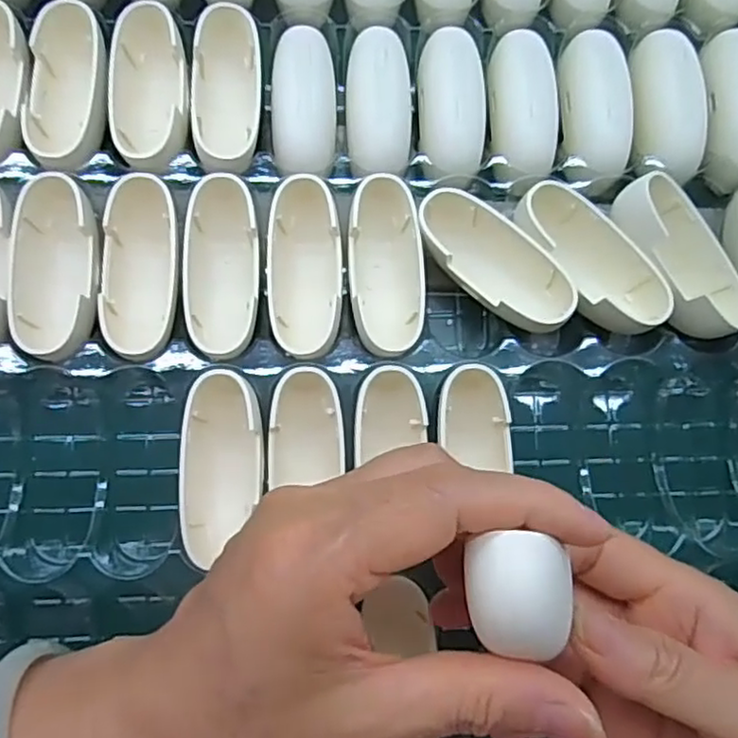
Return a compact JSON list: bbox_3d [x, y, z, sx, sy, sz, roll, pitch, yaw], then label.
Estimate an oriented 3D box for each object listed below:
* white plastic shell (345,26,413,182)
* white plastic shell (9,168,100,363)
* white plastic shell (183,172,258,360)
[{"bbox_3d":[0.004,-0.110,0.275,0.027,0.010,0.063,-2,82,-3],"label":"white plastic shell"},{"bbox_3d":[-0.120,-0.040,0.250,0.035,0.026,0.075,-6,72,-6],"label":"white plastic shell"},{"bbox_3d":[-0.057,-0.042,0.259,0.027,0.024,0.075,4,81,-2],"label":"white plastic shell"}]

